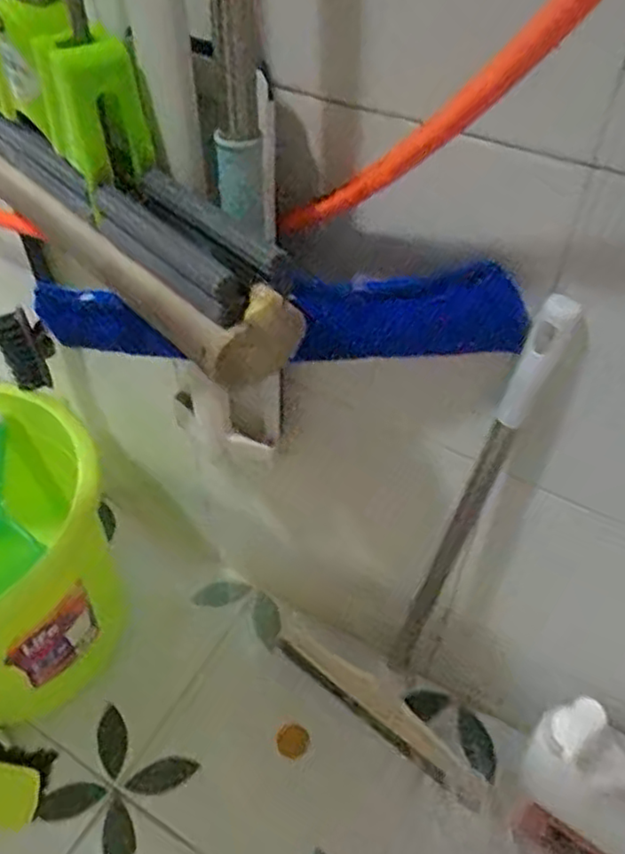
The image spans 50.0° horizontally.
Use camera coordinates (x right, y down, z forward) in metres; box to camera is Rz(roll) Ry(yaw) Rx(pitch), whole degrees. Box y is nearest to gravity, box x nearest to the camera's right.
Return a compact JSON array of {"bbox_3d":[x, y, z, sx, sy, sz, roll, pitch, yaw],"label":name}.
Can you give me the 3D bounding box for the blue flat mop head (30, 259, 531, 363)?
[{"bbox_3d":[-0.042,-0.074,0.470,0.363,0.065,0.027,3,48,21],"label":"blue flat mop head"}]

